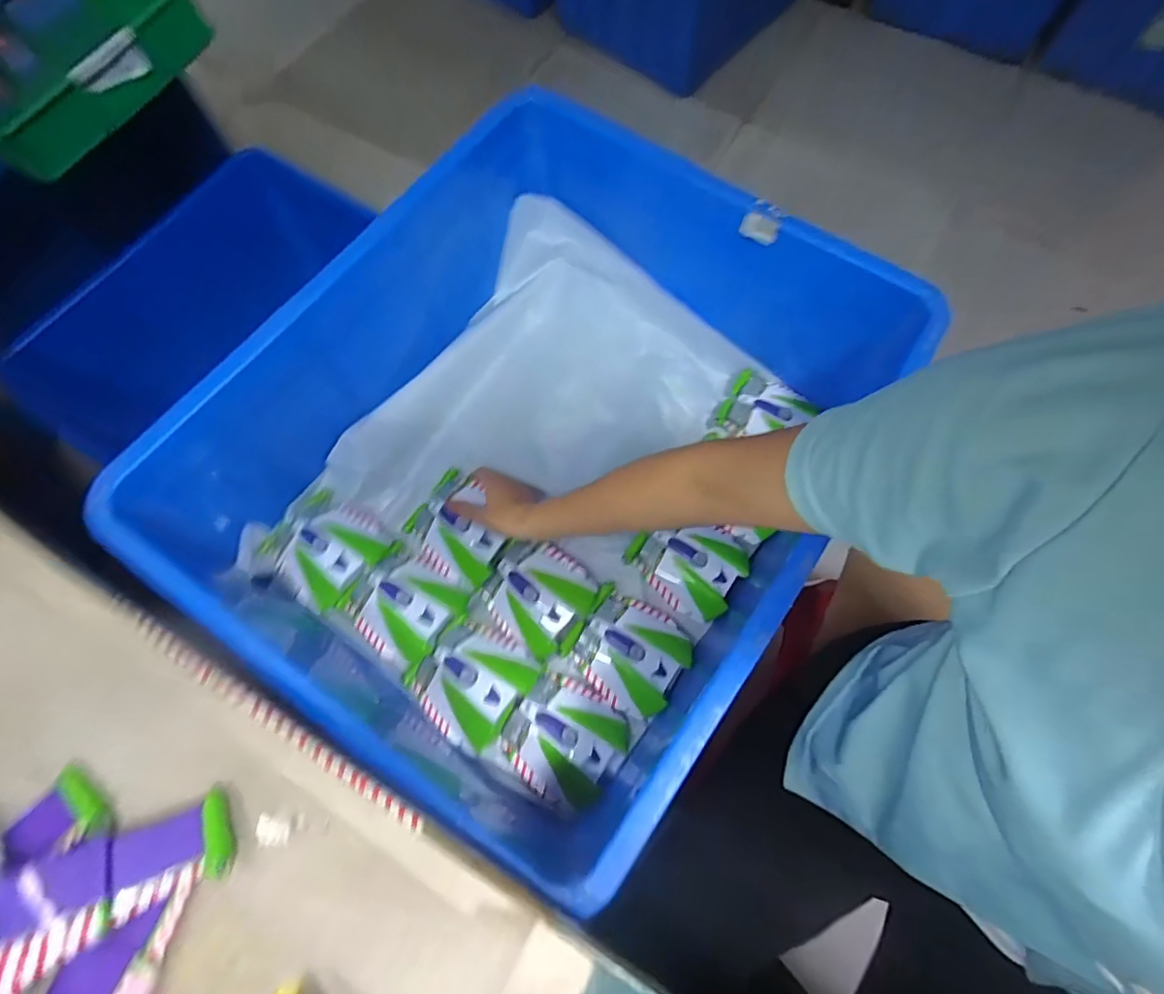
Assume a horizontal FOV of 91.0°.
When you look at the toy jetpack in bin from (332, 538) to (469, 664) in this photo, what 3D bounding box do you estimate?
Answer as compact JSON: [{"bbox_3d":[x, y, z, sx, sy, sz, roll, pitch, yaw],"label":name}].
[{"bbox_3d":[-0.194,0.113,0.616,0.111,0.034,0.099,36,74,12],"label":"toy jetpack in bin"}]

